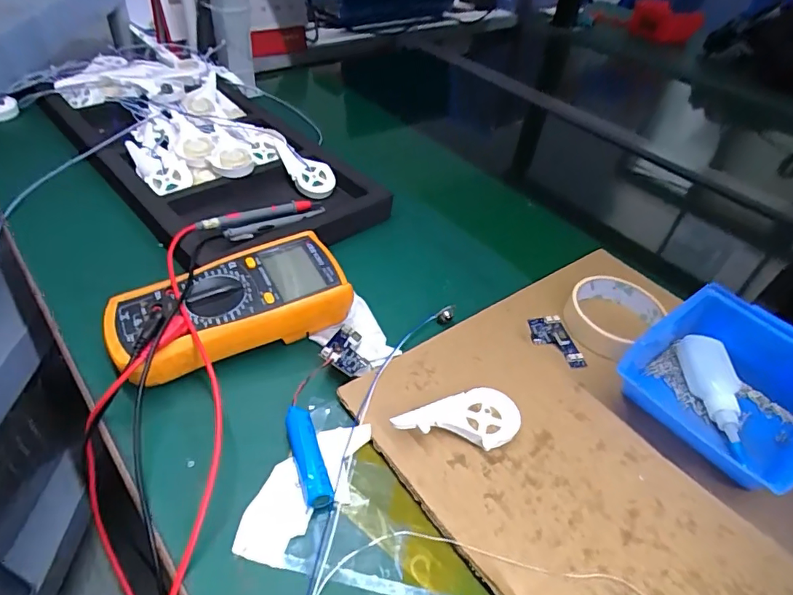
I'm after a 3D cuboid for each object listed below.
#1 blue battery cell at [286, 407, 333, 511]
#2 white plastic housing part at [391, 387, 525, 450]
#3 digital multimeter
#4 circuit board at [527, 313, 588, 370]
[{"bbox_3d":[-0.060,0.108,0.332,0.018,0.018,0.069,-15,48,-17],"label":"blue battery cell"},{"bbox_3d":[0.044,0.087,0.352,0.094,0.016,0.043,2,44,-20],"label":"white plastic housing part"},{"bbox_3d":[-0.136,0.011,0.410,0.179,0.052,0.084,-21,50,-22],"label":"digital multimeter"},{"bbox_3d":[0.140,0.037,0.436,0.035,0.007,0.058,-6,46,-9],"label":"circuit board"}]

